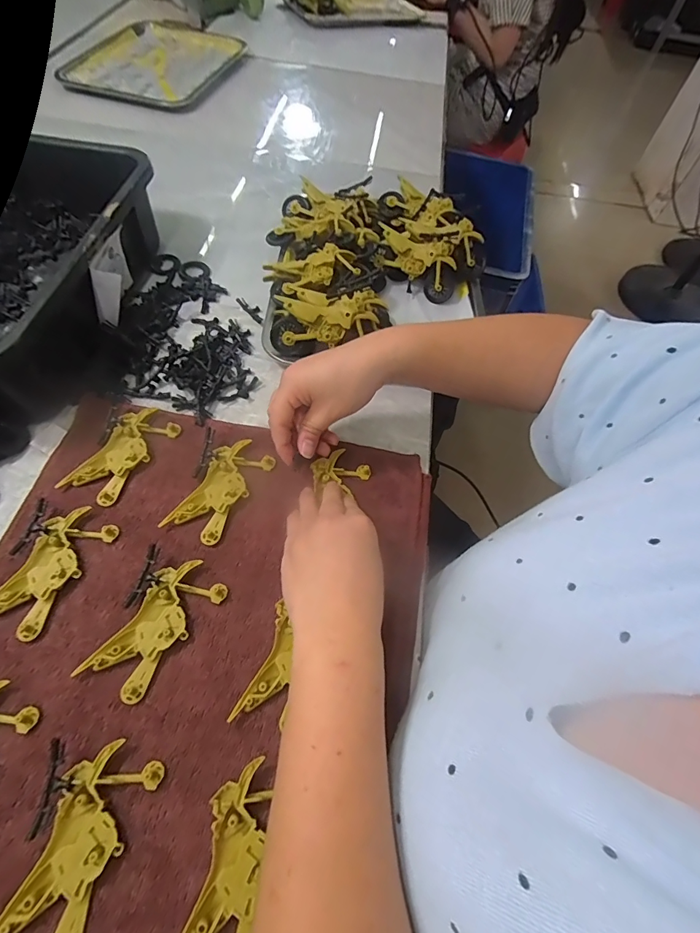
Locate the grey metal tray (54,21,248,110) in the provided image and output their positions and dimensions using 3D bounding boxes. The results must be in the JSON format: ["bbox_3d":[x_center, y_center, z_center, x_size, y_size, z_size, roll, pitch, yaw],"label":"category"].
[{"bbox_3d":[-0.388,-0.819,0.844,0.259,0.016,0.400,12,59,3],"label":"grey metal tray"}]

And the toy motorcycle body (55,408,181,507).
[{"bbox_3d":[-0.209,-0.011,0.387,0.049,0.010,0.101,27,61,11],"label":"toy motorcycle body"}]

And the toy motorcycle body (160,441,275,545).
[{"bbox_3d":[-0.117,0.022,0.378,0.050,0.010,0.101,27,61,11],"label":"toy motorcycle body"}]

